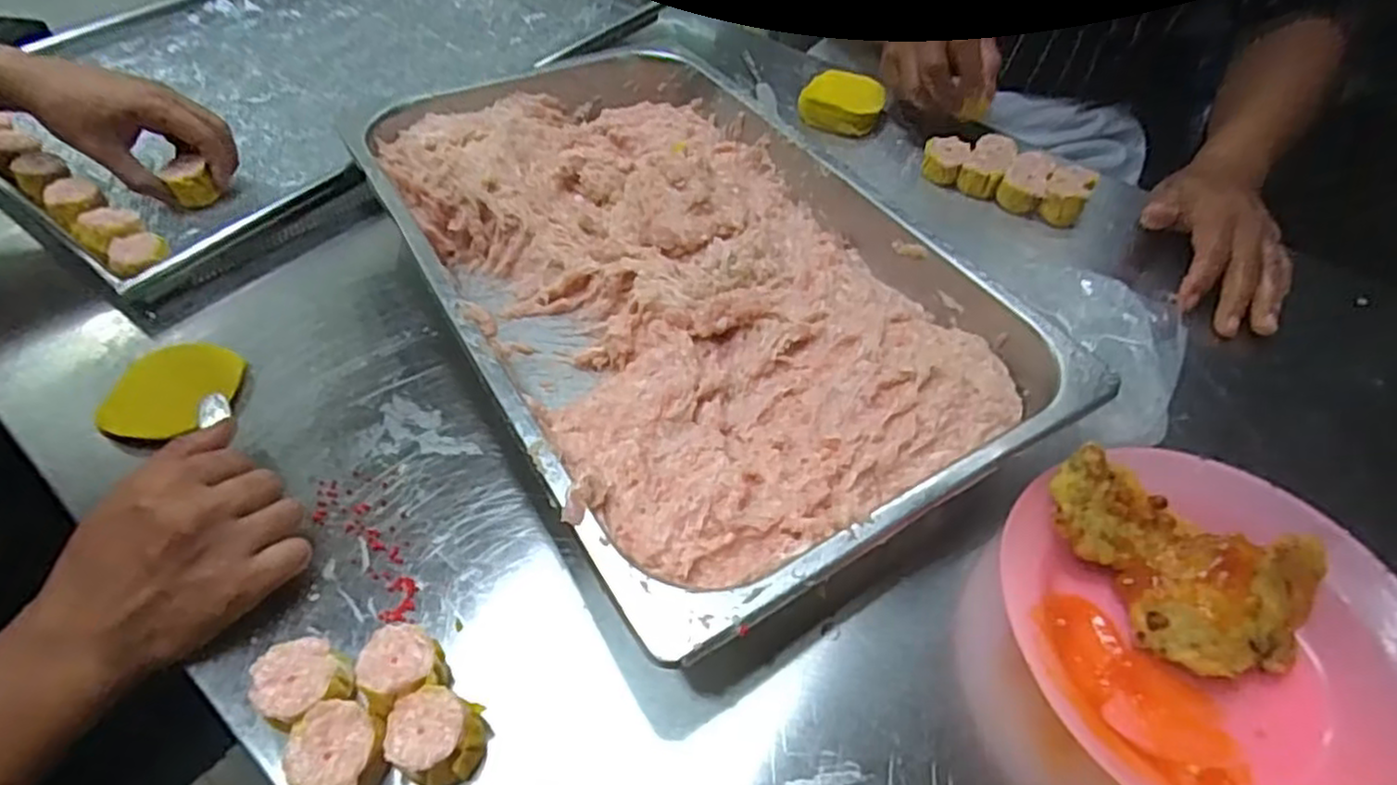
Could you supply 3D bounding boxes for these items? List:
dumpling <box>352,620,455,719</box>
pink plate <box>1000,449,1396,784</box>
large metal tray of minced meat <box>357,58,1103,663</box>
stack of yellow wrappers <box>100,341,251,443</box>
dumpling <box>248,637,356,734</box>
[{"bbox_3d":[-0.144,0.135,0.356,0.036,0.038,0.038,2,50,-2],"label":"dumpling"},{"bbox_3d":[0.264,0.124,0.375,0.204,0.036,0.215,2,50,-2],"label":"pink plate"},{"bbox_3d":[-0.022,-0.102,0.525,0.320,0.068,0.526,-25,55,-22],"label":"large metal tray of minced meat"},{"bbox_3d":[-0.343,0.001,0.479,0.073,0.023,0.077,3,50,-1],"label":"stack of yellow wrappers"},{"bbox_3d":[-0.188,0.141,0.350,0.039,0.036,0.037,2,50,-2],"label":"dumpling"}]

